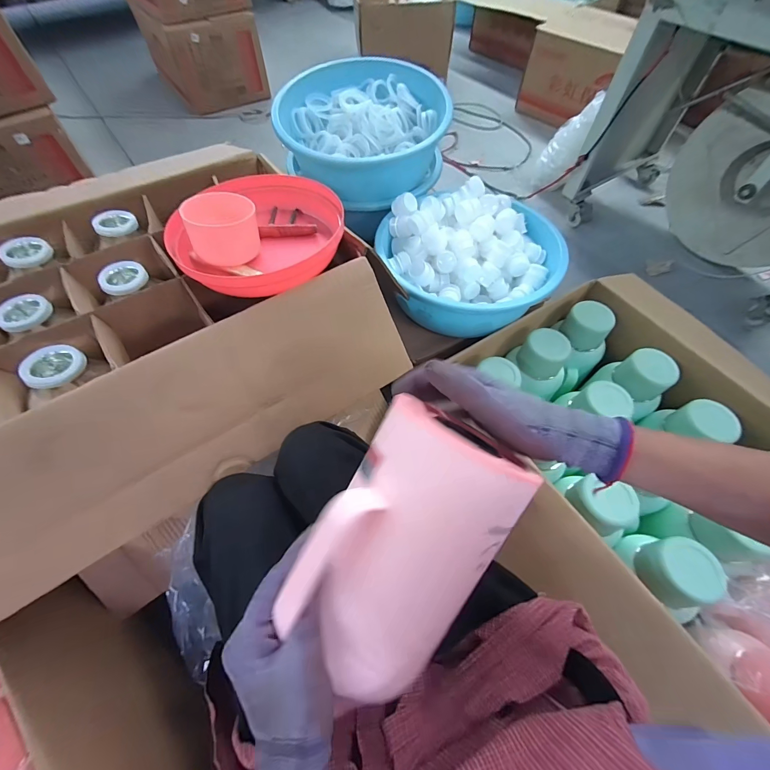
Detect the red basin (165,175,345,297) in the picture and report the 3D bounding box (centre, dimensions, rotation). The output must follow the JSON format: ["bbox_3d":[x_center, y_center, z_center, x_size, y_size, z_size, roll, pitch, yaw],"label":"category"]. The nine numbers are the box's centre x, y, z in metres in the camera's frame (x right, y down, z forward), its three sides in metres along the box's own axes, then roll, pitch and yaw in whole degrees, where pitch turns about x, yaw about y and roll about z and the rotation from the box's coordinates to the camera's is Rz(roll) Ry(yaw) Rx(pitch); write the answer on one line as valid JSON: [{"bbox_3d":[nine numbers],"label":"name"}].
[{"bbox_3d":[-0.168,-0.210,0.488,0.219,0.053,0.212,0,60,-1],"label":"red basin"}]

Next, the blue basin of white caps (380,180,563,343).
[{"bbox_3d":[0.164,-0.253,0.711,0.351,0.135,0.286,4,60,1],"label":"blue basin of white caps"}]

